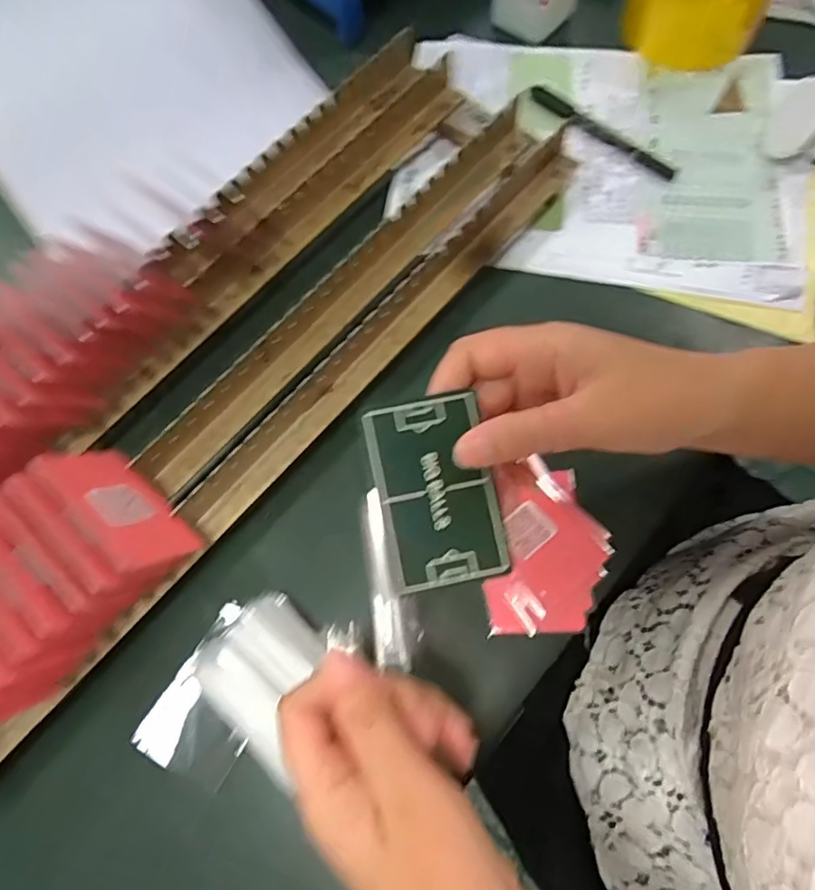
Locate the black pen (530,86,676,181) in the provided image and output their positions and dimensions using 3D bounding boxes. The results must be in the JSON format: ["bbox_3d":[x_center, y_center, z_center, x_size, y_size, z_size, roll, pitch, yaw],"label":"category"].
[{"bbox_3d":[0.152,-0.246,0.429,0.132,0.008,0.016,40,78,15],"label":"black pen"}]

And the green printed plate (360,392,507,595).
[{"bbox_3d":[0.012,0.020,0.243,0.051,0.005,0.080,-10,85,-4],"label":"green printed plate"}]

